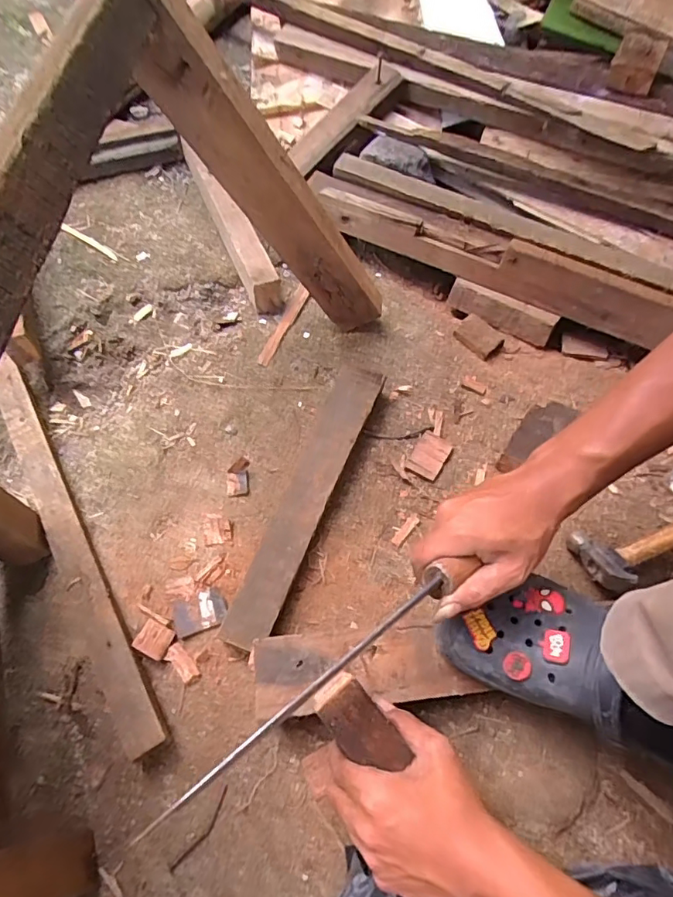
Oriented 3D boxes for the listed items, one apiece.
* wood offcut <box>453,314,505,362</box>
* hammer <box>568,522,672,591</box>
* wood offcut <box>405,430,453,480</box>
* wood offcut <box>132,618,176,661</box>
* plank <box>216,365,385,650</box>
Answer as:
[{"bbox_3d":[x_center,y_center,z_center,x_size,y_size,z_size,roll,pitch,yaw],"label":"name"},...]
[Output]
[{"bbox_3d":[0.192,-0.152,0.701,0.061,0.014,0.046,41,68,19],"label":"wood offcut"},{"bbox_3d":[0.373,0.087,0.552,0.246,0.051,0.070,-16,63,-10],"label":"hammer"},{"bbox_3d":[0.110,0.008,0.613,0.038,0.010,0.056,29,65,14],"label":"wood offcut"},{"bbox_3d":[-0.179,0.187,0.506,0.032,0.009,0.030,25,64,12],"label":"wood offcut"},{"bbox_3d":[-0.030,0.052,0.560,0.048,0.044,0.325,21,64,9],"label":"plank"}]

